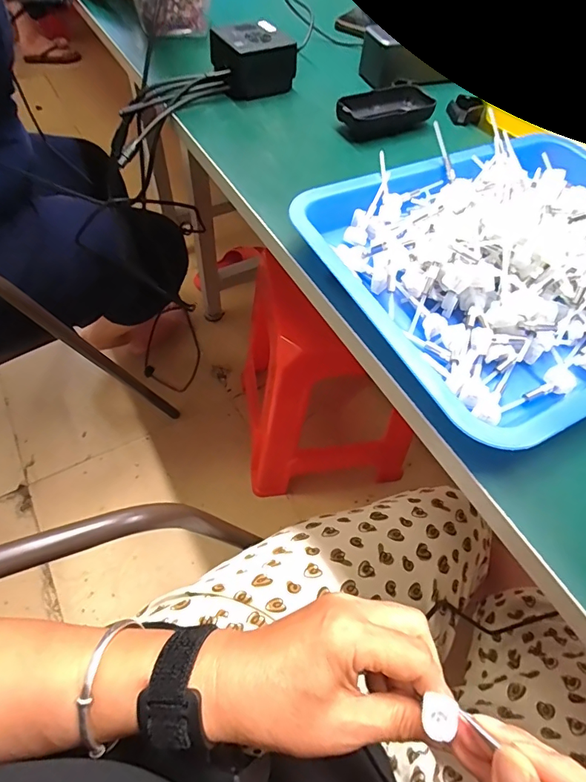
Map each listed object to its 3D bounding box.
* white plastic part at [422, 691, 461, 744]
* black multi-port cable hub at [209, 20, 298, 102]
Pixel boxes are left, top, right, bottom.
[{"bbox_3d":[0.072,0.161,0.218,0.016,0.004,0.019,20,63,13],"label":"white plastic part"},{"bbox_3d":[-0.045,-0.382,0.511,0.089,0.050,0.068,-17,60,-15],"label":"black multi-port cable hub"}]

